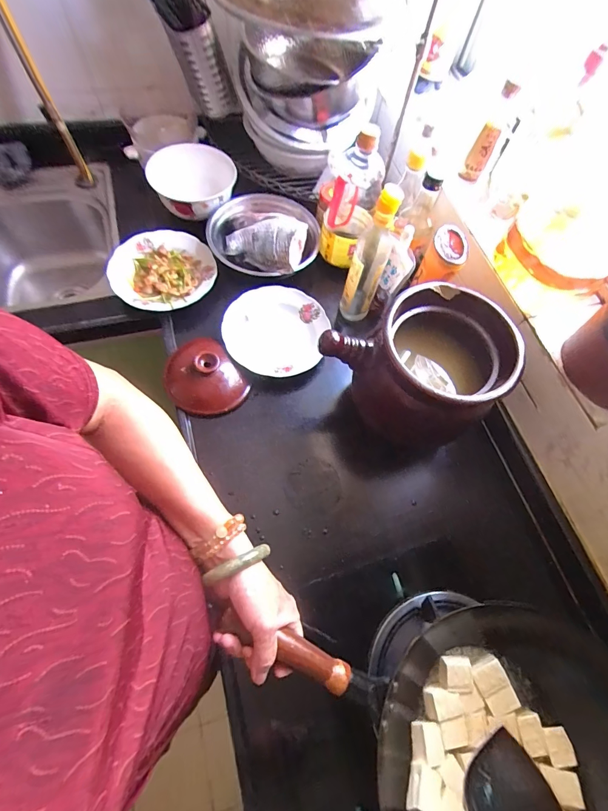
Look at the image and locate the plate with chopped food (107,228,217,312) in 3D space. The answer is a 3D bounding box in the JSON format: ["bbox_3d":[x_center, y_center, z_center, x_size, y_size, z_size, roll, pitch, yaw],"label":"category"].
[{"bbox_3d":[-0.274,-0.261,0.709,0.189,0.036,0.199,1,68,-3],"label":"plate with chopped food"}]

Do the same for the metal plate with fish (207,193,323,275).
[{"bbox_3d":[-0.078,-0.349,0.711,0.212,0.060,0.212,1,68,-3],"label":"metal plate with fish"}]

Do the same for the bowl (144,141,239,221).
[{"bbox_3d":[-0.228,-0.465,0.777,0.166,0.089,0.178,-24,70,-15],"label":"bowl"}]

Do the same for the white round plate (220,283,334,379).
[{"bbox_3d":[-0.051,-0.140,0.682,0.188,0.023,0.181,1,68,-3],"label":"white round plate"}]

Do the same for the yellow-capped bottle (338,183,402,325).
[{"bbox_3d":[0.114,-0.251,0.625,0.060,0.255,0.072,25,69,7],"label":"yellow-capped bottle"}]

